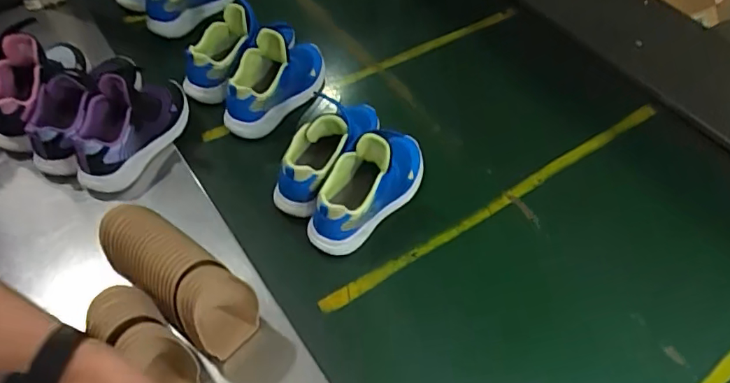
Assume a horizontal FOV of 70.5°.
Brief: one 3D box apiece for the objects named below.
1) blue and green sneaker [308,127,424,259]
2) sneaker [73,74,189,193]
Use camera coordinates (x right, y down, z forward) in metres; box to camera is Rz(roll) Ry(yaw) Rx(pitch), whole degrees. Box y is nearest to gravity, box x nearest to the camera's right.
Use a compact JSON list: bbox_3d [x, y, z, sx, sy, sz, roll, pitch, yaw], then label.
[{"bbox_3d":[0.009,-0.011,0.708,0.076,0.131,0.217,36,59,20],"label":"blue and green sneaker"},{"bbox_3d":[-0.312,-0.090,0.699,0.076,0.117,0.191,25,56,13],"label":"sneaker"}]

